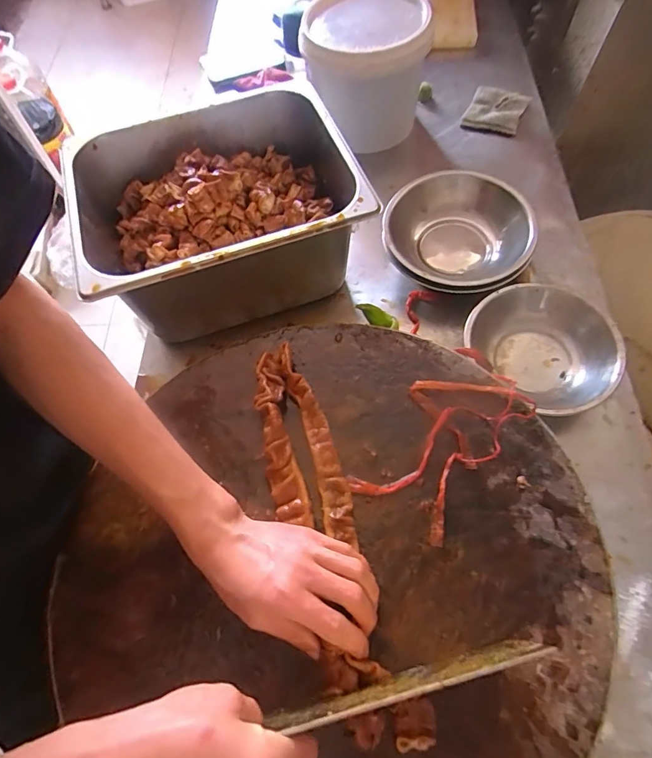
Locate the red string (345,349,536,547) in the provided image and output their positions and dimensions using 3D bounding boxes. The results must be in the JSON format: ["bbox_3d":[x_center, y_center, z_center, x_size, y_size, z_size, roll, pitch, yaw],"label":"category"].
[{"bbox_3d":[0.112,0.051,0.421,0.100,0.009,0.190,37,70,18],"label":"red string"}]

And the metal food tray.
[{"bbox_3d":[-0.128,-0.209,0.572,0.312,0.151,0.279,-19,65,-8],"label":"metal food tray"}]

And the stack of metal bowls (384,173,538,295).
[{"bbox_3d":[0.170,-0.182,0.593,0.182,0.085,0.180,25,67,13],"label":"stack of metal bowls"}]

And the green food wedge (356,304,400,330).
[{"bbox_3d":[0.062,-0.078,0.549,0.059,0.016,0.018,23,62,-23],"label":"green food wedge"}]

